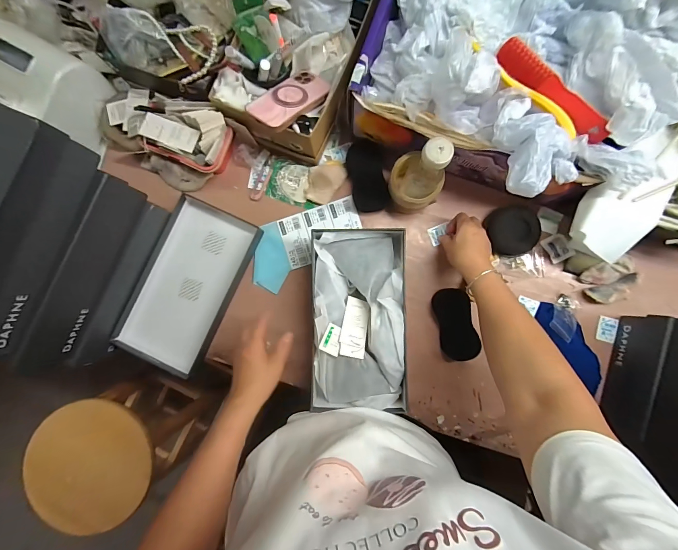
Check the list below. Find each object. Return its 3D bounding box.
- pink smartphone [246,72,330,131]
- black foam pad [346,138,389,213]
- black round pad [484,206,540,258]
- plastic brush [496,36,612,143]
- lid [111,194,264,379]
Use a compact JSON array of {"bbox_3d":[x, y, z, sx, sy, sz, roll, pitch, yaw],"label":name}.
[{"bbox_3d":[-0.076,-0.289,0.520,0.081,0.014,0.145,42,68,14],"label":"pink smartphone"},{"bbox_3d":[0.052,-0.184,0.593,0.068,0.013,0.126,-4,106,24],"label":"black foam pad"},{"bbox_3d":[0.318,-0.081,0.574,0.089,0.046,0.088,-5,87,1],"label":"black round pad"},{"bbox_3d":[0.299,-0.258,0.445,0.189,0.030,0.028,45,89,3],"label":"plastic brush"},{"bbox_3d":[-0.281,0.020,0.600,0.163,0.044,0.305,24,88,3],"label":"lid"}]

